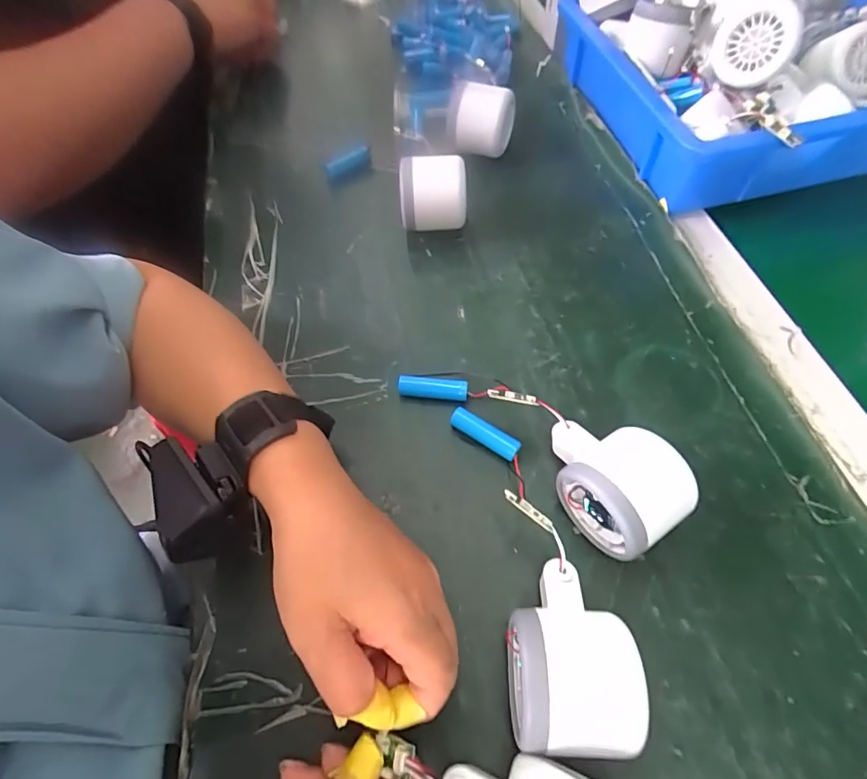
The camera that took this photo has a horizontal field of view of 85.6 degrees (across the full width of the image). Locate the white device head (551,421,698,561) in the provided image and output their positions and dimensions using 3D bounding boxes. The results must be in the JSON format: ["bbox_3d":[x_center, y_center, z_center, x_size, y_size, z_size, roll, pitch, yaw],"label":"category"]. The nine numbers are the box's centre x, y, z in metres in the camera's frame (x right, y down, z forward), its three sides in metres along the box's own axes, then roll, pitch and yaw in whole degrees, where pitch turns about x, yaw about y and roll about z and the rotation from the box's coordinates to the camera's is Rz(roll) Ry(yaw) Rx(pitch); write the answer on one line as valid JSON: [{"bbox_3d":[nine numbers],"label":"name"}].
[{"bbox_3d":[0.103,0.052,0.276,0.053,0.057,0.081,-35,64,-15],"label":"white device head"}]

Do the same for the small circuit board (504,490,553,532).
[{"bbox_3d":[0.051,0.065,0.251,0.031,0.005,0.005,38,69,8],"label":"small circuit board"}]

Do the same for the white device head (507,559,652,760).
[{"bbox_3d":[0.069,0.133,0.238,0.059,0.044,0.081,2,60,6],"label":"white device head"}]

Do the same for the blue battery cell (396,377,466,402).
[{"bbox_3d":[0.000,0.000,0.336,0.049,0.013,0.013,4,60,6],"label":"blue battery cell"}]

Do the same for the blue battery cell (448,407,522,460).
[{"bbox_3d":[0.034,0.030,0.315,0.050,0.016,0.012,32,67,20],"label":"blue battery cell"}]

